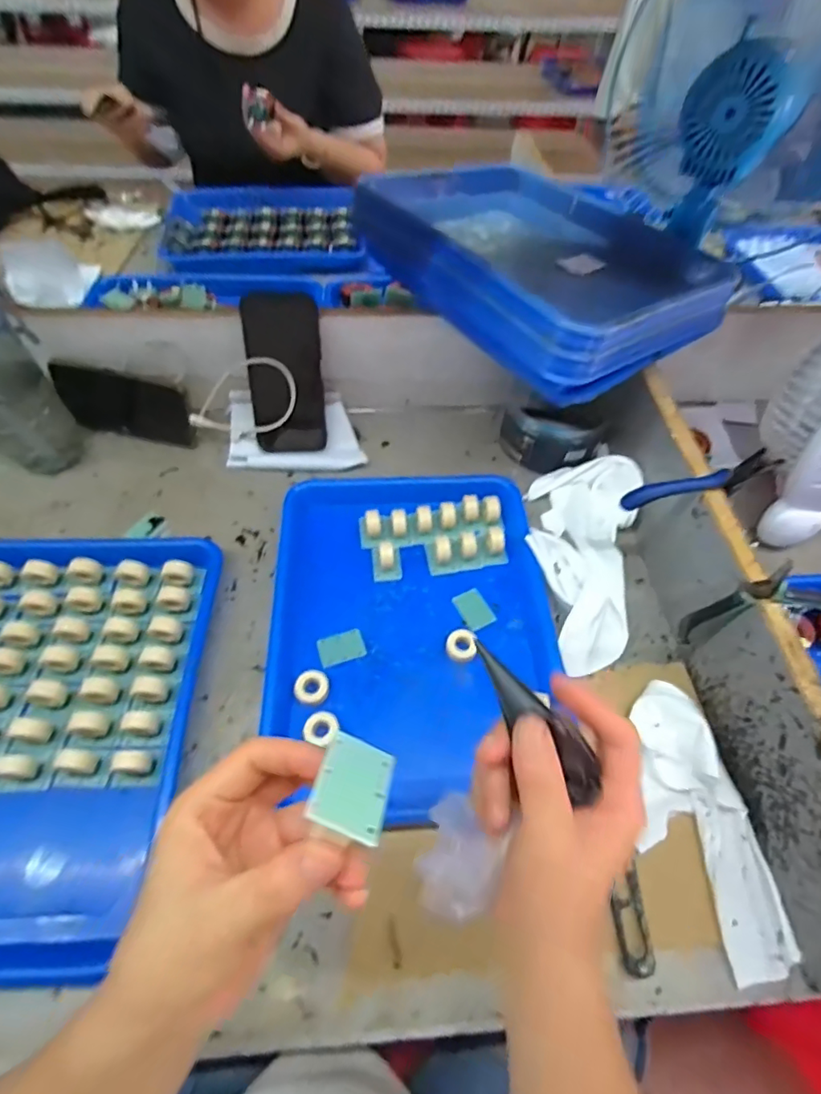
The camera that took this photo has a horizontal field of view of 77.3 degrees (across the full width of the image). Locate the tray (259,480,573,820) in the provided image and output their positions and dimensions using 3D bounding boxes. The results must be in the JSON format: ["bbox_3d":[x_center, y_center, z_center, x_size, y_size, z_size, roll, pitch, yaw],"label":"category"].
[{"bbox_3d":[0.000,0.060,0.481,0.246,0.031,0.319,-2,56,-4],"label":"tray"}]

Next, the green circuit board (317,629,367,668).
[{"bbox_3d":[-0.063,0.092,0.470,0.041,0.004,0.028,-17,58,-14],"label":"green circuit board"}]

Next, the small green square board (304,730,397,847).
[{"bbox_3d":[-0.021,0.088,0.191,0.027,0.004,0.038,28,28,-5],"label":"small green square board"}]

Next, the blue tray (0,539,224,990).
[{"bbox_3d":[-0.303,0.143,0.419,0.243,0.044,0.329,1,55,-2],"label":"blue tray"}]

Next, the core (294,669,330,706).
[{"bbox_3d":[-0.084,0.120,0.440,0.029,0.014,0.029,1,55,-2],"label":"core"}]

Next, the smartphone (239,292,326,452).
[{"bbox_3d":[-0.138,-0.189,0.571,0.080,0.165,0.014,-4,27,-6],"label":"smartphone"}]

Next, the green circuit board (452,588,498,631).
[{"bbox_3d":[0.062,0.060,0.498,0.030,0.004,0.039,-25,60,-18],"label":"green circuit board"}]

